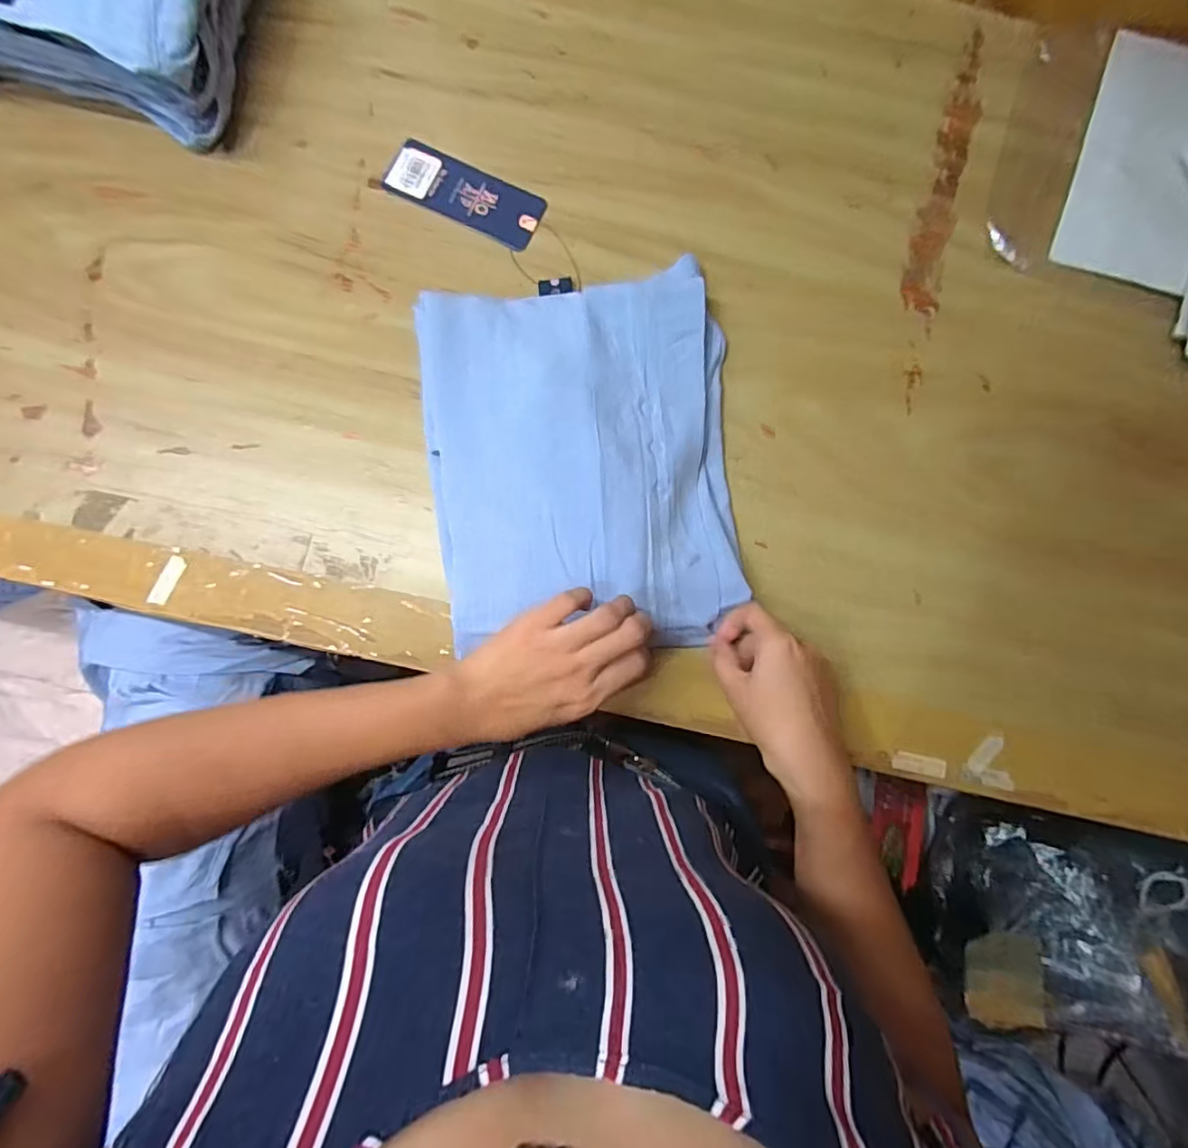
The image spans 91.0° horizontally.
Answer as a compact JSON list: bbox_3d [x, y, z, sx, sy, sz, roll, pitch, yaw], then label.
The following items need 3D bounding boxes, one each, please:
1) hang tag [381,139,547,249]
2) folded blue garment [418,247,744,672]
[{"bbox_3d":[-0.098,-0.288,0.443,0.120,0.004,0.045,25,83,1],"label":"hang tag"},{"bbox_3d":[-0.007,-0.080,0.392,0.201,0.038,0.247,-6,84,-2],"label":"folded blue garment"}]

